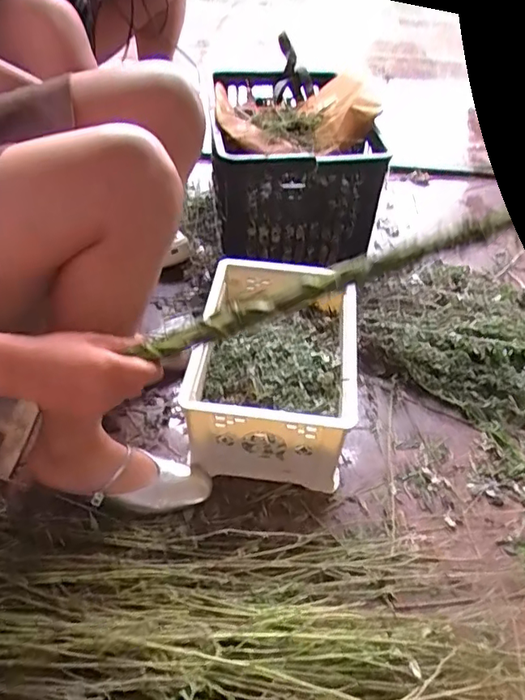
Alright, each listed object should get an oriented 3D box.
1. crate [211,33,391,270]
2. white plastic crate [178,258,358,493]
[{"bbox_3d":[0.067,-0.464,1.271,0.336,0.245,0.525,-3,46,-7],"label":"crate"},{"bbox_3d":[0.015,0.032,0.880,0.225,0.175,0.327,5,43,1],"label":"white plastic crate"}]

